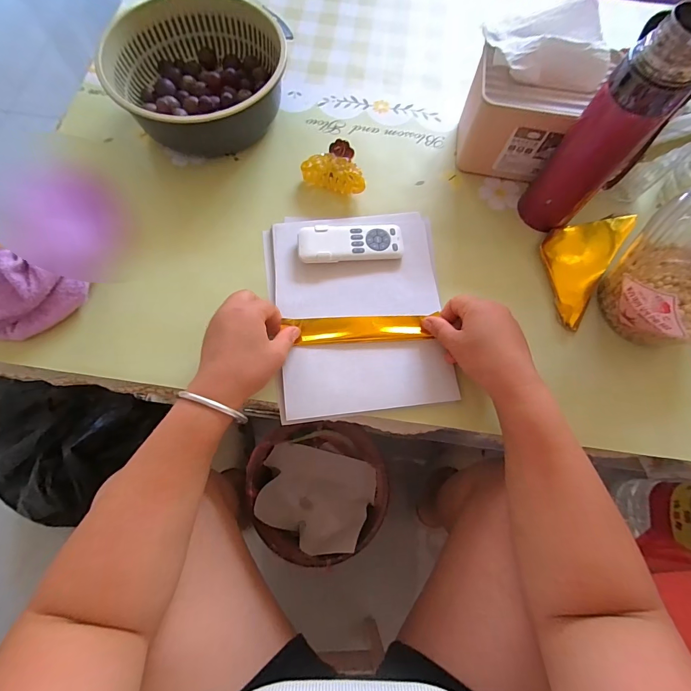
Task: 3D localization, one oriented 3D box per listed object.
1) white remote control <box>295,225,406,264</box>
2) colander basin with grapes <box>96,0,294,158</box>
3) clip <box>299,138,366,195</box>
[{"bbox_3d":[0.007,-0.124,0.432,0.125,0.014,0.048,-4,72,-4],"label":"white remote control"},{"bbox_3d":[-0.196,-0.367,0.481,0.209,0.078,0.201,1,72,-2],"label":"colander basin with grapes"},{"bbox_3d":[-0.010,-0.228,0.463,0.083,0.039,0.049,26,73,6],"label":"clip"}]

